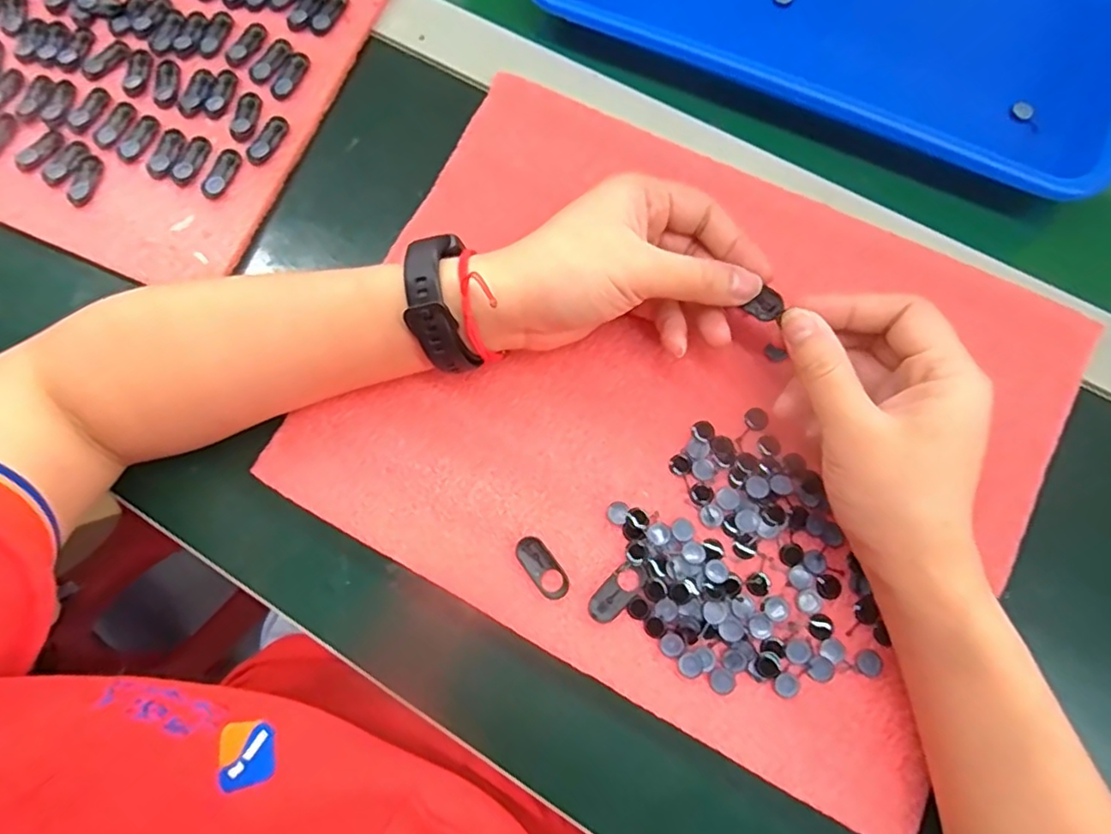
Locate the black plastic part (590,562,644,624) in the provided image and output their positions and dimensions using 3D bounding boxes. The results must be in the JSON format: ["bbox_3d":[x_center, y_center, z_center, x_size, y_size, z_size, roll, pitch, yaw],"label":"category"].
[{"bbox_3d":[0.028,0.082,0.287,0.015,0.004,0.030,41,81,11],"label":"black plastic part"}]

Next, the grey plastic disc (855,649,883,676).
[{"bbox_3d":[0.139,0.109,0.276,0.011,0.004,0.011,0,76,2],"label":"grey plastic disc"}]

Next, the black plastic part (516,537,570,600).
[{"bbox_3d":[-0.006,0.071,0.292,0.014,0.004,0.031,-38,78,-7],"label":"black plastic part"}]

